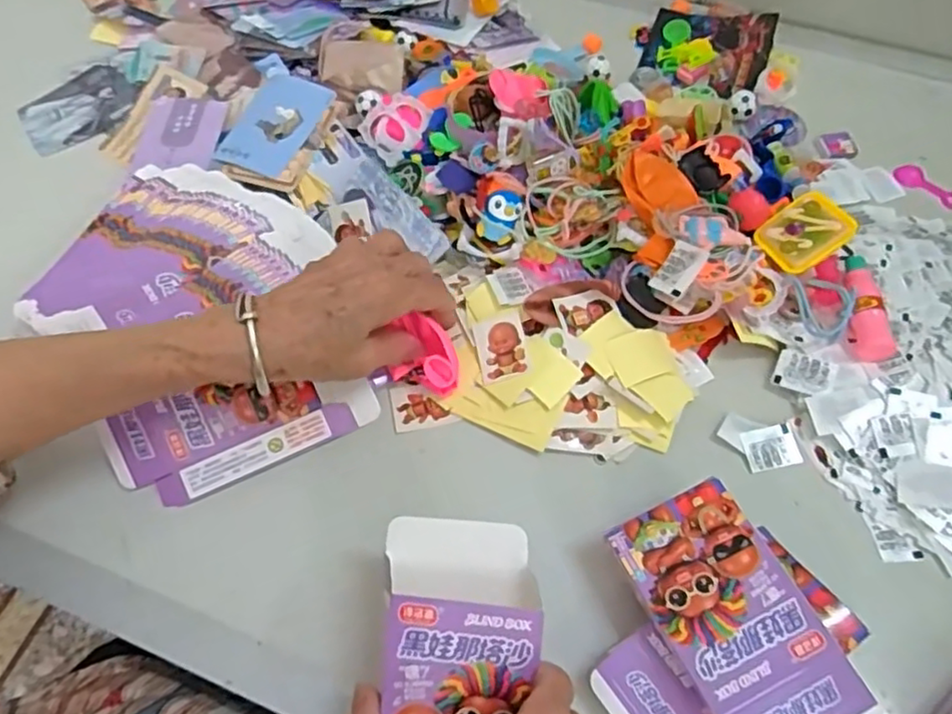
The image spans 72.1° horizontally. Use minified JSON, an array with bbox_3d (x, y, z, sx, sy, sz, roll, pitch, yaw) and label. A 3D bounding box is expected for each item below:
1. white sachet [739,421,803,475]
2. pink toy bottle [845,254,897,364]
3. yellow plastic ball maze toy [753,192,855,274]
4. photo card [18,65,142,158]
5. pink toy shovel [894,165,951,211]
[{"bbox_3d":[0.172,0.053,0.382,0.033,0.004,0.025,-11,61,-7],"label":"white sachet"},{"bbox_3d":[0.235,-0.033,0.395,0.019,0.016,0.073,4,61,2],"label":"pink toy bottle"},{"bbox_3d":[0.200,-0.077,0.399,0.046,0.005,0.042,-38,53,14],"label":"yellow plastic ball maze toy"},{"bbox_3d":[-0.312,-0.196,0.518,0.089,0.004,0.062,-31,74,-8],"label":"photo card"},{"bbox_3d":[0.332,-0.126,0.481,0.048,0.004,0.020,40,69,19],"label":"pink toy shovel"}]

